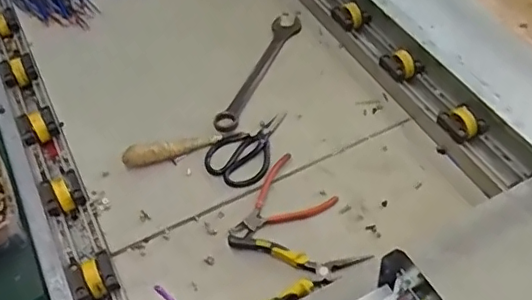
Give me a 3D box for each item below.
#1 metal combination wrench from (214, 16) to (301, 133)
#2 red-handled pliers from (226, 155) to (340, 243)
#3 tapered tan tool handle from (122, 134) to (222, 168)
[{"bbox_3d":[-0.014,-0.139,0.983,0.049,0.007,0.302,18,54,17],"label":"metal combination wrench"},{"bbox_3d":[0.015,0.078,0.795,0.146,0.009,0.103,-38,58,-24],"label":"red-handled pliers"},{"bbox_3d":[-0.140,-0.003,0.862,0.148,0.031,0.025,-20,52,-12],"label":"tapered tan tool handle"}]

